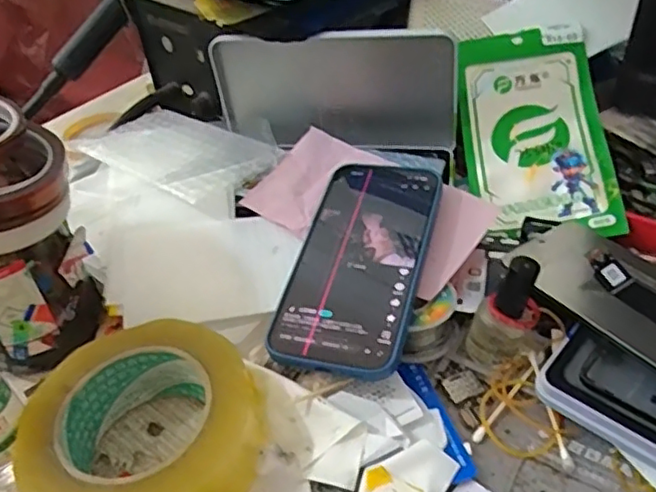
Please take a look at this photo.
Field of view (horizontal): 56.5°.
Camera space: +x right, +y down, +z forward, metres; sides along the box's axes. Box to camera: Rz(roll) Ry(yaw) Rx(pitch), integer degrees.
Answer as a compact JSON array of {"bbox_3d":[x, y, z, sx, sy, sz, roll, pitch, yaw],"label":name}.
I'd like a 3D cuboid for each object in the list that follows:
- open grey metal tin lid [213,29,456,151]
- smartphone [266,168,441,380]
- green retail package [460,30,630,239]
[{"bbox_3d":[0.004,-0.120,0.482,0.188,0.093,0.014,4,43,13],"label":"open grey metal tin lid"},{"bbox_3d":[0.021,0.006,0.396,0.079,0.006,0.167,7,53,18],"label":"smartphone"},{"bbox_3d":[0.154,-0.084,0.459,0.094,0.016,0.169,-7,69,13],"label":"green retail package"}]

